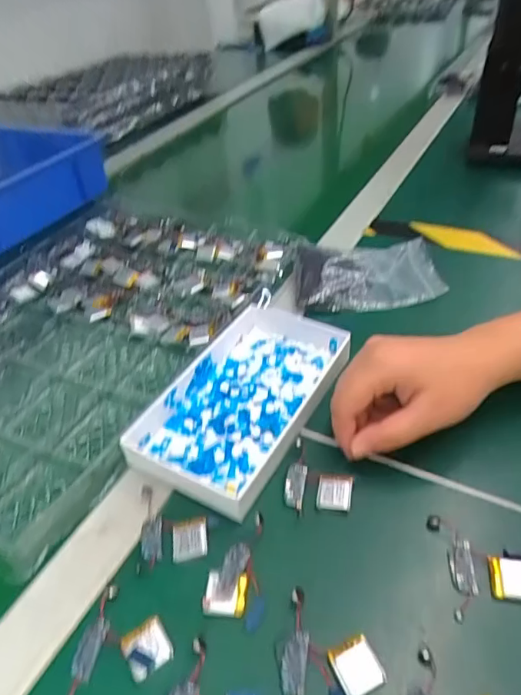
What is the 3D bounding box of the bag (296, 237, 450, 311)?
[{"bbox_3d":[0.104,-0.077,0.502,0.136,0.025,0.089,-5,41,1],"label":"bag"}]

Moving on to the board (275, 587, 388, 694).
[{"bbox_3d":[0.034,0.158,0.258,0.051,0.006,0.059,-4,41,3],"label":"board"}]

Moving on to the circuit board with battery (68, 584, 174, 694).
[{"bbox_3d":[-0.079,0.156,0.274,0.055,0.004,0.053,-16,42,-11],"label":"circuit board with battery"}]

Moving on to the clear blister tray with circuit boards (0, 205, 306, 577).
[{"bbox_3d":[-0.181,-0.030,0.498,0.306,0.022,0.426,16,46,23],"label":"clear blister tray with circuit boards"}]

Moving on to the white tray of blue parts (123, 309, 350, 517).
[{"bbox_3d":[-0.010,0.036,0.387,0.106,0.026,0.175,22,49,28],"label":"white tray of blue parts"}]

